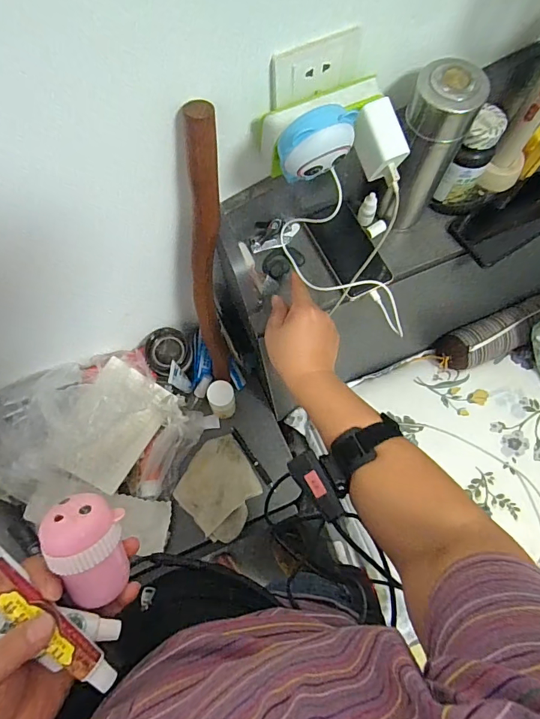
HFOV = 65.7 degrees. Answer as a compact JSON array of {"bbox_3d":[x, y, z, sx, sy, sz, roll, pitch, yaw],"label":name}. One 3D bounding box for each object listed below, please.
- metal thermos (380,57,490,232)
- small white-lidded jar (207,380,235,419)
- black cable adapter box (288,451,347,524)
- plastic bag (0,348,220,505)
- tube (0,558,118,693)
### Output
[{"bbox_3d":[0.177,-0.238,0.486,0.069,0.192,0.056,24,75,7],"label":"metal thermos"},{"bbox_3d":[-0.083,0.073,0.747,0.044,0.117,0.047,0,74,0],"label":"small white-lidded jar"},{"bbox_3d":[0.045,0.121,0.399,0.028,0.015,0.065,-31,76,-8],"label":"black cable adapter box"},{"bbox_3d":[-0.303,0.101,0.704,0.384,0.140,0.246,1,74,1],"label":"plastic bag"},{"bbox_3d":[-0.146,0.179,0.278,0.111,0.010,0.022,44,78,-3],"label":"tube"}]

